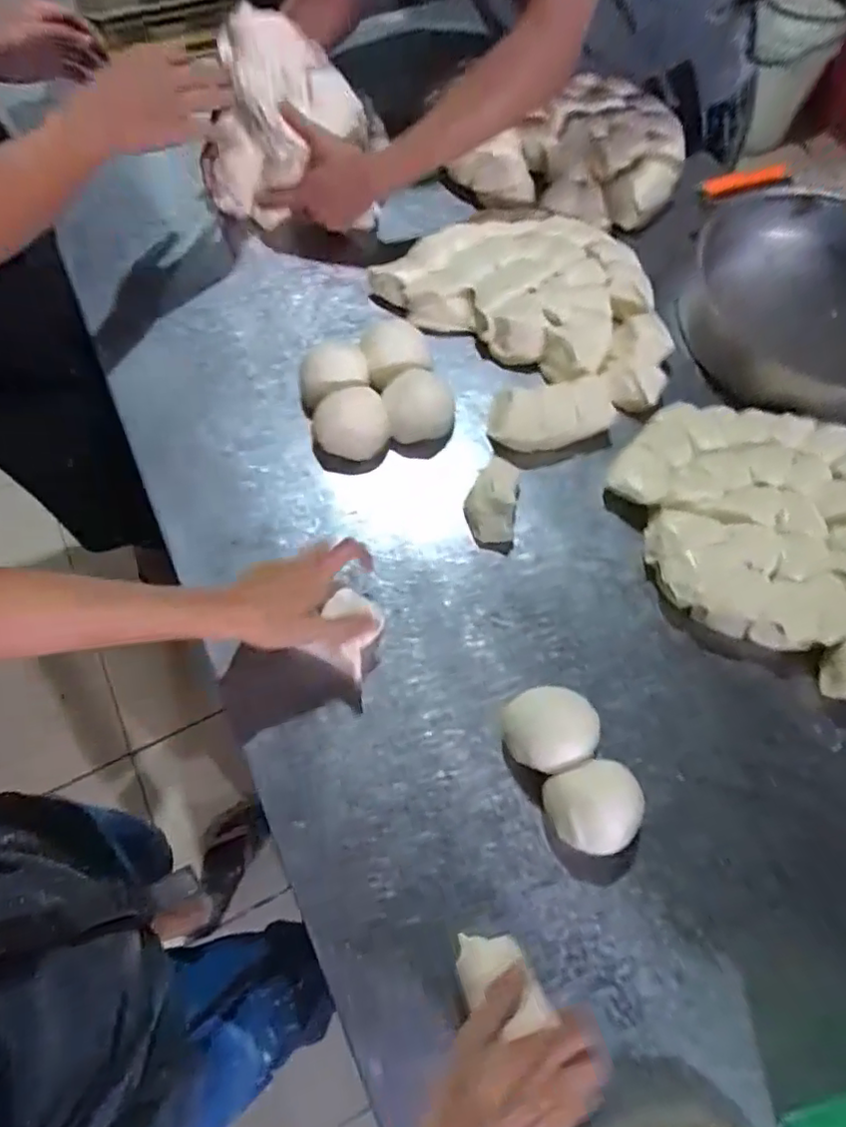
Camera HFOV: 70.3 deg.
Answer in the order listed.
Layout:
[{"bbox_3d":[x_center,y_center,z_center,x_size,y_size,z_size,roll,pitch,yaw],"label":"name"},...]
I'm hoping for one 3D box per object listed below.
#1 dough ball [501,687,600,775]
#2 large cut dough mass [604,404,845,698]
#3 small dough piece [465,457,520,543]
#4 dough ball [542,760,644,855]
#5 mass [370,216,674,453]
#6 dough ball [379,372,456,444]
[{"bbox_3d":[0.111,0.146,0.531,0.074,0.060,0.070,0,68,-1],"label":"dough ball"},{"bbox_3d":[0.362,-0.045,0.608,0.323,0.035,0.269,33,75,13],"label":"large cut dough mass"},{"bbox_3d":[0.071,-0.066,0.614,0.050,0.049,0.087,7,69,2],"label":"small dough piece"},{"bbox_3d":[0.145,0.207,0.510,0.072,0.052,0.069,0,68,-1],"label":"dough ball"},{"bbox_3d":[0.137,-0.295,0.707,0.276,0.040,0.320,-28,71,-12],"label":"mass"},{"bbox_3d":[-0.003,-0.174,0.663,0.077,0.048,0.074,0,68,-1],"label":"dough ball"}]

